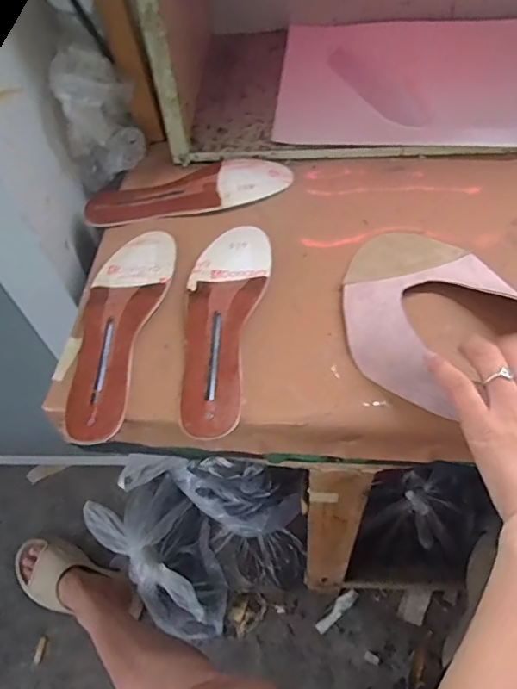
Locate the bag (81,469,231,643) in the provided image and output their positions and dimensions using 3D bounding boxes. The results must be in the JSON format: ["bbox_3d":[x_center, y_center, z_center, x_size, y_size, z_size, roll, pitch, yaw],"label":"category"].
[{"bbox_3d":[-0.173,0.386,0.940,0.171,0.204,0.314,-37,61,-19],"label":"bag"}]

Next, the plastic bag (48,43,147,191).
[{"bbox_3d":[-0.175,-0.249,0.553,0.084,0.123,0.067,-20,57,-9],"label":"plastic bag"}]

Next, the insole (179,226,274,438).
[{"bbox_3d":[-0.036,-0.024,0.460,0.072,0.009,0.226,8,60,8],"label":"insole"}]

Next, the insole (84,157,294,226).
[{"bbox_3d":[-0.079,-0.173,0.560,0.232,0.011,0.083,-14,56,-5],"label":"insole"}]

